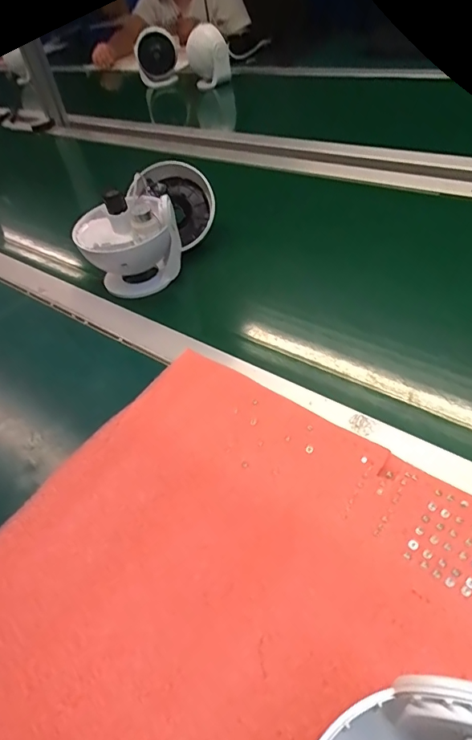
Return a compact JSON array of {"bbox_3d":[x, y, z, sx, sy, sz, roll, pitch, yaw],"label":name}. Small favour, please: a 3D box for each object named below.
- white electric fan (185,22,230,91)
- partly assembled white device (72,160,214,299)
[{"bbox_3d":[-0.073,-0.802,1.173,0.117,0.134,0.113,-3,42,-6],"label":"white electric fan"},{"bbox_3d":[-0.110,-0.182,0.589,0.122,0.107,0.200,17,44,17],"label":"partly assembled white device"}]

